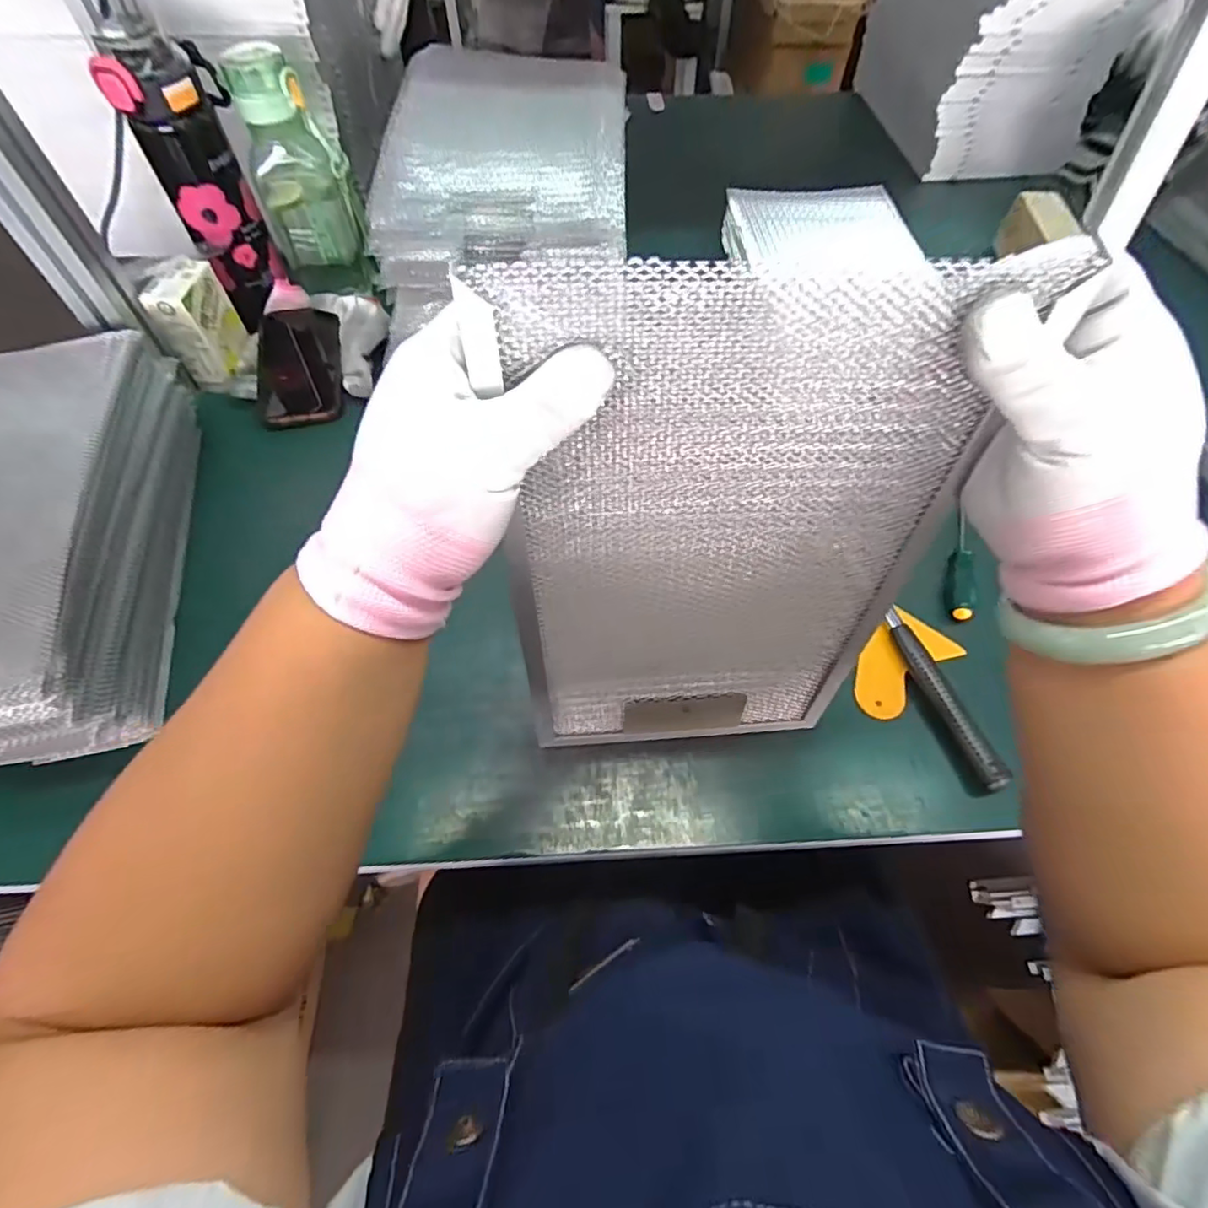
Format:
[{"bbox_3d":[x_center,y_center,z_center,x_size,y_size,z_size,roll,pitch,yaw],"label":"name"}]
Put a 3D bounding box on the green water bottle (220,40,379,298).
[{"bbox_3d":[-0.312,-0.438,0.625,0.093,0.199,0.082,-22,62,-13],"label":"green water bottle"}]

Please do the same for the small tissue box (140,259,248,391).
[{"bbox_3d":[-0.409,-0.282,0.610,0.050,0.097,0.072,0,59,-1],"label":"small tissue box"}]

